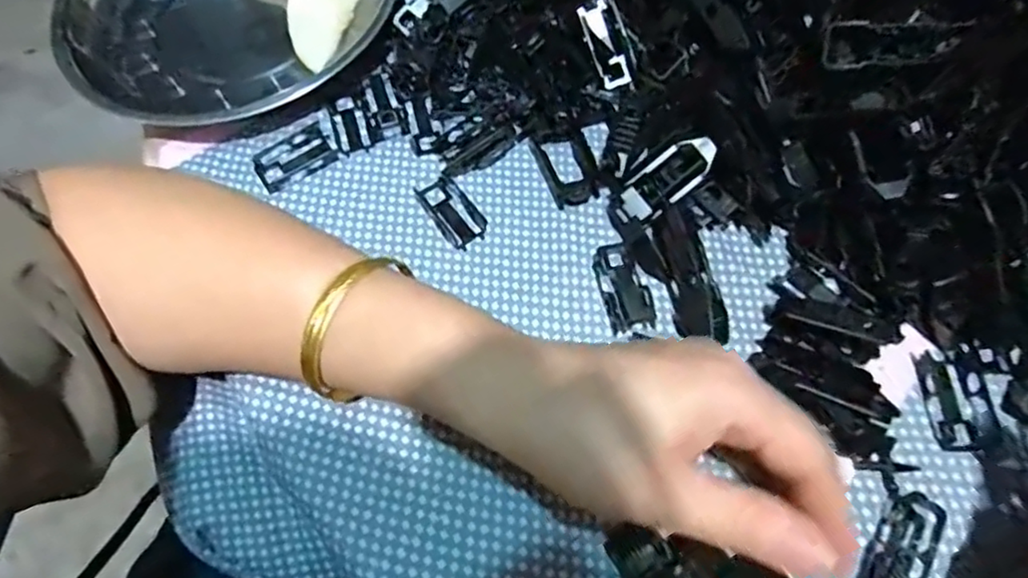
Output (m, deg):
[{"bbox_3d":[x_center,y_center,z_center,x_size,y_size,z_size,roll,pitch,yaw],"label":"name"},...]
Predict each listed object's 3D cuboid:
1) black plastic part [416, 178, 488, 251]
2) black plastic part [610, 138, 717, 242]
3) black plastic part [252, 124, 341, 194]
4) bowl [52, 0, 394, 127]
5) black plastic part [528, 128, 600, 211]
[{"bbox_3d":[-0.029,-0.037,0.303,0.020,0.004,0.040,-32,68,-12],"label":"black plastic part"},{"bbox_3d":[0.065,-0.047,0.280,0.053,0.010,0.021,-42,93,10],"label":"black plastic part"},{"bbox_3d":[-0.110,-0.066,0.313,0.038,0.008,0.021,-27,67,-10],"label":"black plastic part"},{"bbox_3d":[-0.151,-0.162,0.342,0.177,0.033,0.179,-1,65,2],"label":"bowl"},{"bbox_3d":[0.028,-0.061,0.310,0.028,0.004,0.043,-19,66,-7],"label":"black plastic part"}]

